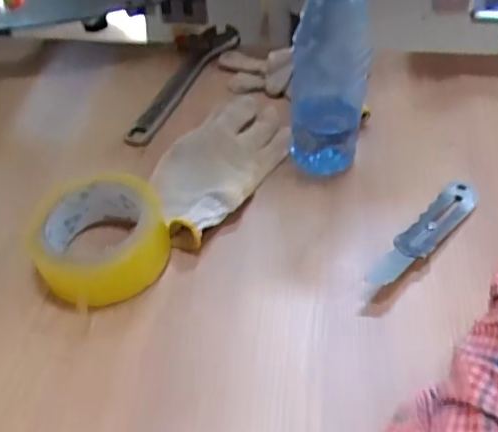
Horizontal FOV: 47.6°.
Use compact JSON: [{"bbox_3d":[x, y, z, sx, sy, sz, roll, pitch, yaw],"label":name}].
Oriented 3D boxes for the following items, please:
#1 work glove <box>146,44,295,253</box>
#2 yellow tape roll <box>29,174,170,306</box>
[{"bbox_3d":[-0.016,-0.087,0.580,0.108,0.057,0.290,10,46,13],"label":"work glove"},{"bbox_3d":[-0.122,0.018,0.470,0.105,0.056,0.101,-1,44,1],"label":"yellow tape roll"}]

